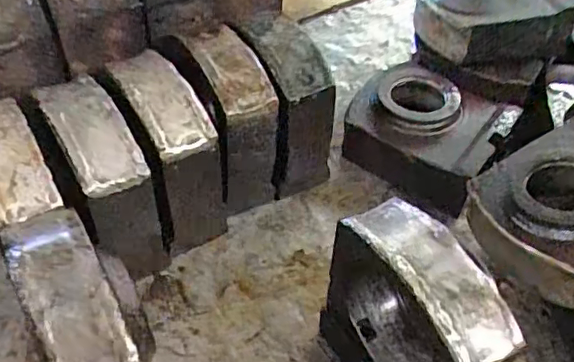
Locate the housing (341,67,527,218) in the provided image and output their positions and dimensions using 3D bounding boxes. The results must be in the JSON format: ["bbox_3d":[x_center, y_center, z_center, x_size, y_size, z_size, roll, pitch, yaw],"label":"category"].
[{"bbox_3d":[0.173,-0.056,0.748,0.178,0.084,0.174,29,53,21],"label":"housing"}]

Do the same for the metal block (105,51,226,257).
[{"bbox_3d":[-0.121,-0.023,0.626,0.070,0.187,0.146,-20,53,-19],"label":"metal block"}]

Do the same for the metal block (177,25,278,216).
[{"bbox_3d":[-0.061,-0.062,0.659,0.066,0.183,0.111,-19,53,-19],"label":"metal block"}]

